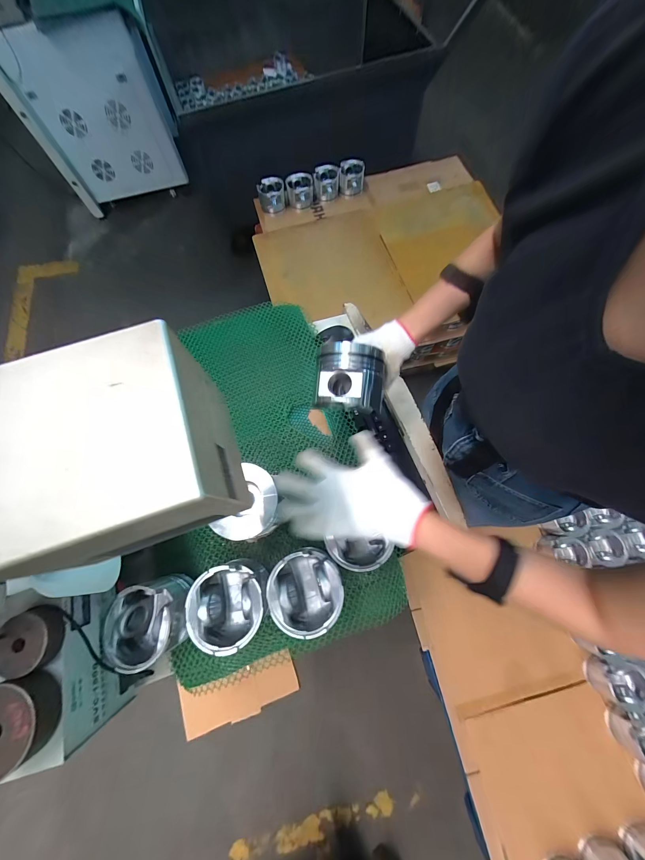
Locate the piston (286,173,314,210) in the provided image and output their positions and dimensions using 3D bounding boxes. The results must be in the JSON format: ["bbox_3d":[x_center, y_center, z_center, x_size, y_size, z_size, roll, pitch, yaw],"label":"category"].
[{"bbox_3d":[-0.098,-1.047,1.299,0.118,0.080,0.126,-4,71,0],"label":"piston"}]

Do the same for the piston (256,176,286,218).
[{"bbox_3d":[-0.217,-1.009,1.283,0.116,0.097,0.102,-13,72,-3],"label":"piston"}]

